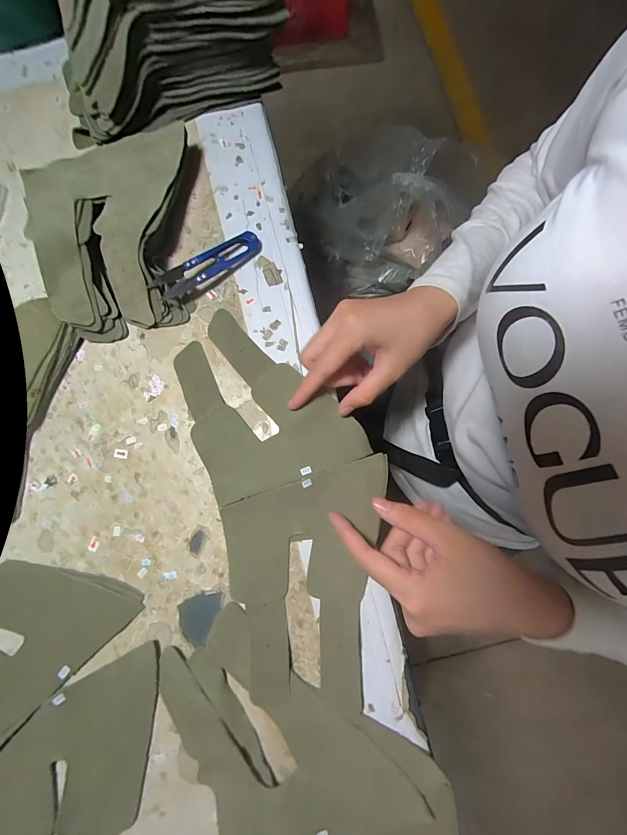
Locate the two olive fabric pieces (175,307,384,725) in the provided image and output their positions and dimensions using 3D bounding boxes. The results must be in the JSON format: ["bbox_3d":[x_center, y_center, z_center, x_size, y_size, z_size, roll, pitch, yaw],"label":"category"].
[{"bbox_3d":[-0.014,0.055,0.269,0.136,0.010,0.304,-16,80,-5],"label":"two olive fabric pieces"}]

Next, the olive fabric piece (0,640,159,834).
[{"bbox_3d":[-0.173,0.235,0.235,0.120,0.007,0.113,-5,80,0],"label":"olive fabric piece"}]

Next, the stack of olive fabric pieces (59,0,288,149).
[{"bbox_3d":[-0.141,-0.344,0.288,0.208,0.108,0.106,-19,80,-3],"label":"stack of olive fabric pieces"}]

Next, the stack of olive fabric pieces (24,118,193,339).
[{"bbox_3d":[-0.177,-0.161,0.291,0.128,0.040,0.174,-5,80,0],"label":"stack of olive fabric pieces"}]

